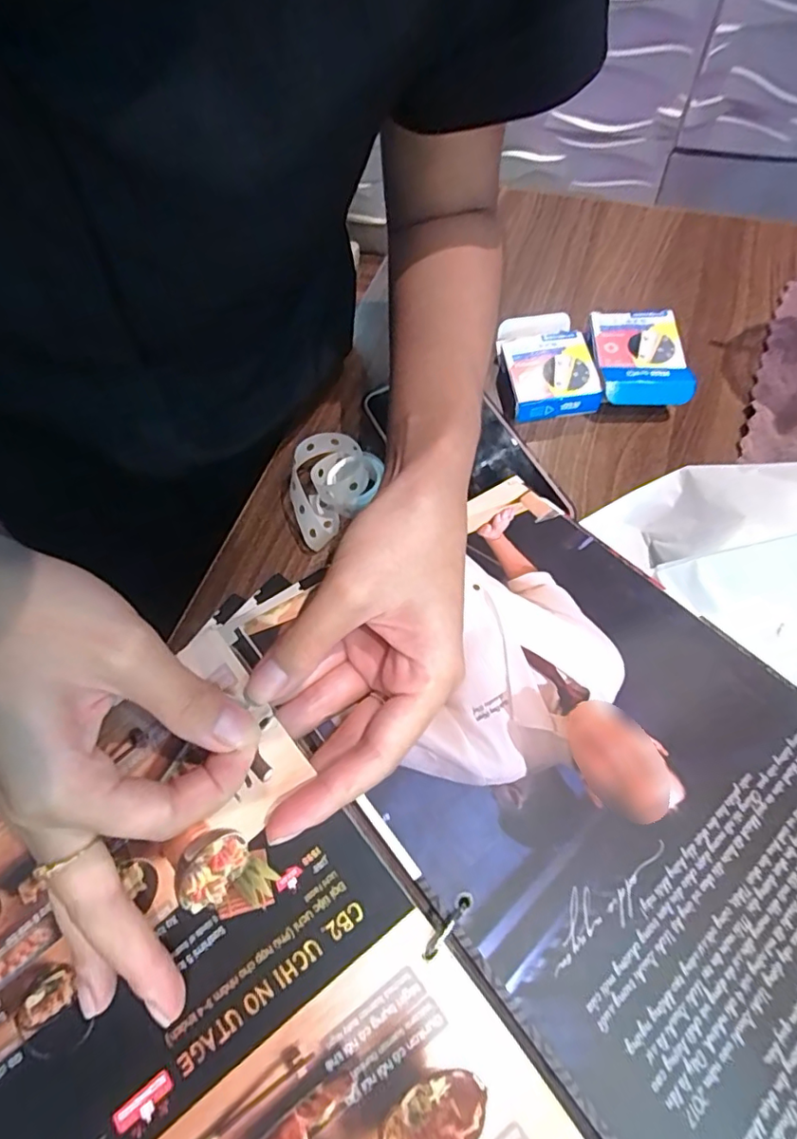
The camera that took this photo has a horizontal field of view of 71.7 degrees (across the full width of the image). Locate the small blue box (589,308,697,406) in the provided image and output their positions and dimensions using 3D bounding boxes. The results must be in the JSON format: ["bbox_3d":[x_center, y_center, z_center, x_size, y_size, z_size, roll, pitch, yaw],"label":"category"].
[{"bbox_3d":[0.169,-0.150,0.391,0.057,0.018,0.084,-2,62,4],"label":"small blue box"}]

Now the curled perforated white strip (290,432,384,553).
[{"bbox_3d":[-0.047,-0.055,0.360,0.066,0.033,0.056,-40,66,-15],"label":"curled perforated white strip"}]

